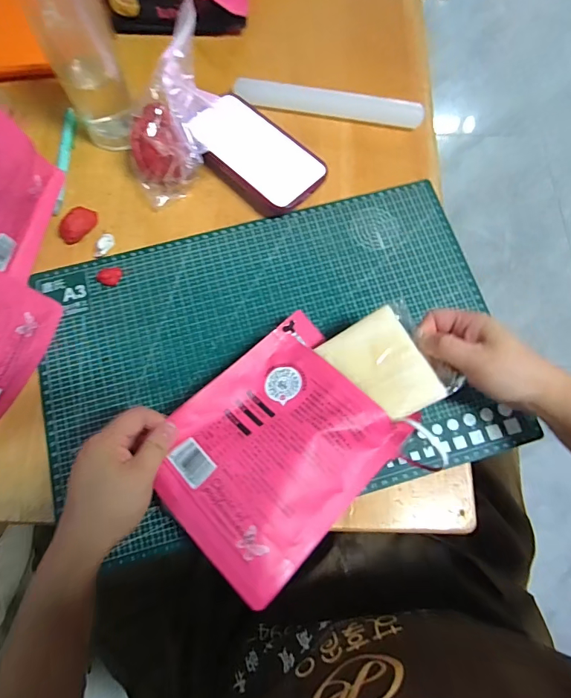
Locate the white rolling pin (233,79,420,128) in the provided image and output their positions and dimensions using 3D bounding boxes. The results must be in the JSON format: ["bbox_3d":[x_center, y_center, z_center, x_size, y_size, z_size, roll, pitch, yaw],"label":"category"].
[{"bbox_3d":[0.050,-0.285,0.495,0.216,0.022,0.029,7,73,1],"label":"white rolling pin"}]

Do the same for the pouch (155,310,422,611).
[{"bbox_3d":[-0.006,0.077,0.343,0.188,0.032,0.147,-43,79,-13],"label":"pouch"}]

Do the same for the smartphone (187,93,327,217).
[{"bbox_3d":[-0.034,-0.212,0.460,0.149,0.016,0.083,42,81,9],"label":"smartphone"}]

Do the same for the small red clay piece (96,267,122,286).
[{"bbox_3d":[-0.182,-0.076,0.431,0.024,0.007,0.020,19,74,5],"label":"small red clay piece"}]

